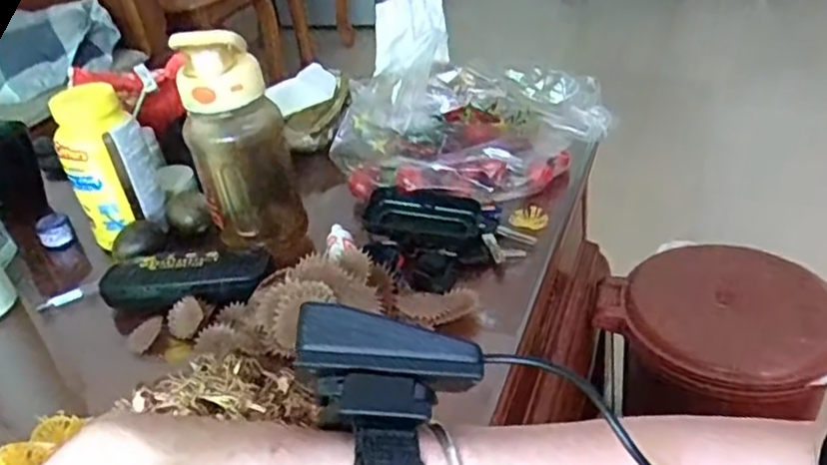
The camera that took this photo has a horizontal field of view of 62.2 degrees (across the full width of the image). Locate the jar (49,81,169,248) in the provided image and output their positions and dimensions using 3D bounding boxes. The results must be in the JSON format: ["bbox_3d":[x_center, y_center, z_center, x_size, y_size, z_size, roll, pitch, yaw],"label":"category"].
[{"bbox_3d":[-0.304,-0.068,0.691,0.074,0.149,0.060,-1,34,10],"label":"jar"}]

